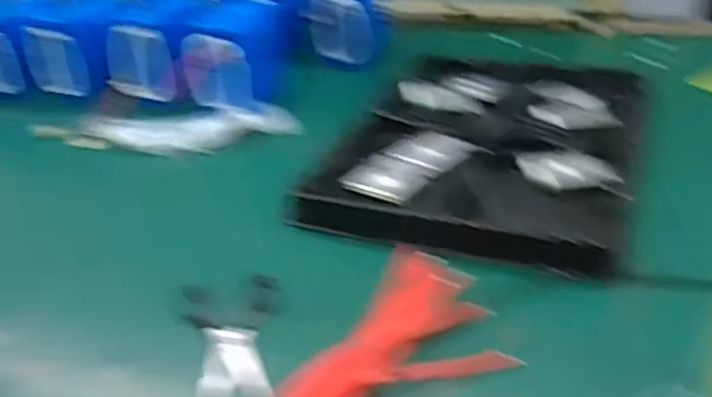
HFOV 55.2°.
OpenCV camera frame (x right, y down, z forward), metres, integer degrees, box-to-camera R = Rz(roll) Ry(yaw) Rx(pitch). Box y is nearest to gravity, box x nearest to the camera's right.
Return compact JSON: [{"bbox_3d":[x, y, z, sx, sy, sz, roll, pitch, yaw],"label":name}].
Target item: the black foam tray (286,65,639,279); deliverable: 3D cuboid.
[{"bbox_3d":[0.175,-0.072,0.867,0.348,0.046,0.474,10,34,23],"label":"black foam tray"}]

